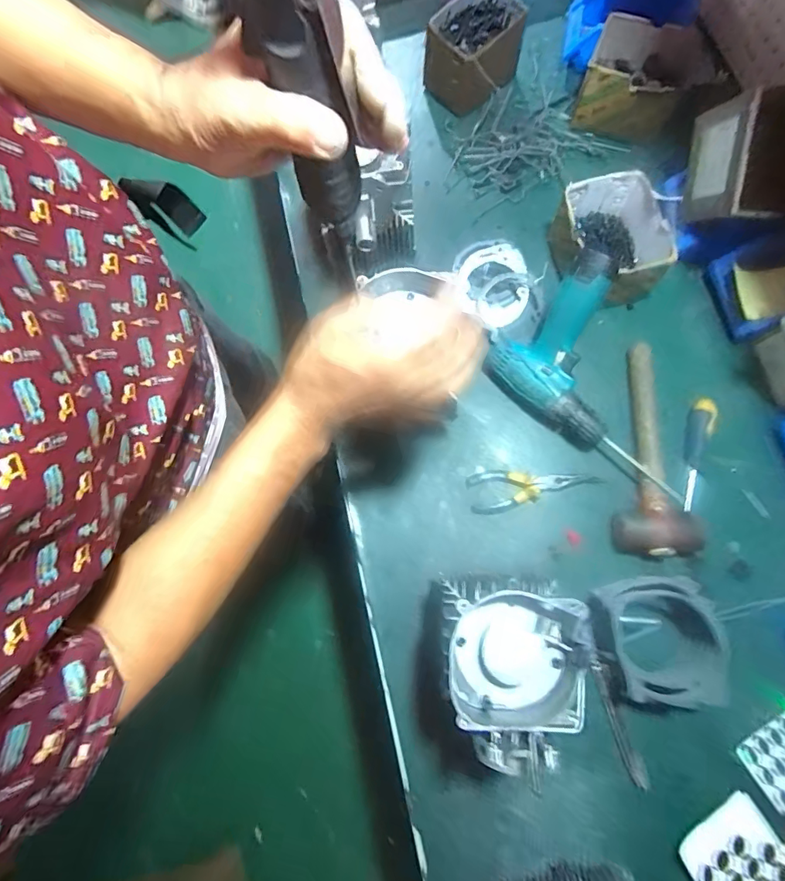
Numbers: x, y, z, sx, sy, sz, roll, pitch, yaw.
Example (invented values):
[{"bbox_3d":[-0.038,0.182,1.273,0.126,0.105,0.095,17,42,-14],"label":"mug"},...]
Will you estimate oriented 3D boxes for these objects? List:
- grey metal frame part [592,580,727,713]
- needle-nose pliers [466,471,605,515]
[{"bbox_3d":[0.302,0.229,0.531,0.125,0.071,0.129,0,78,-1],"label":"grey metal frame part"},{"bbox_3d":[0.191,0.064,0.619,0.171,0.014,0.056,-4,78,-2],"label":"needle-nose pliers"}]

